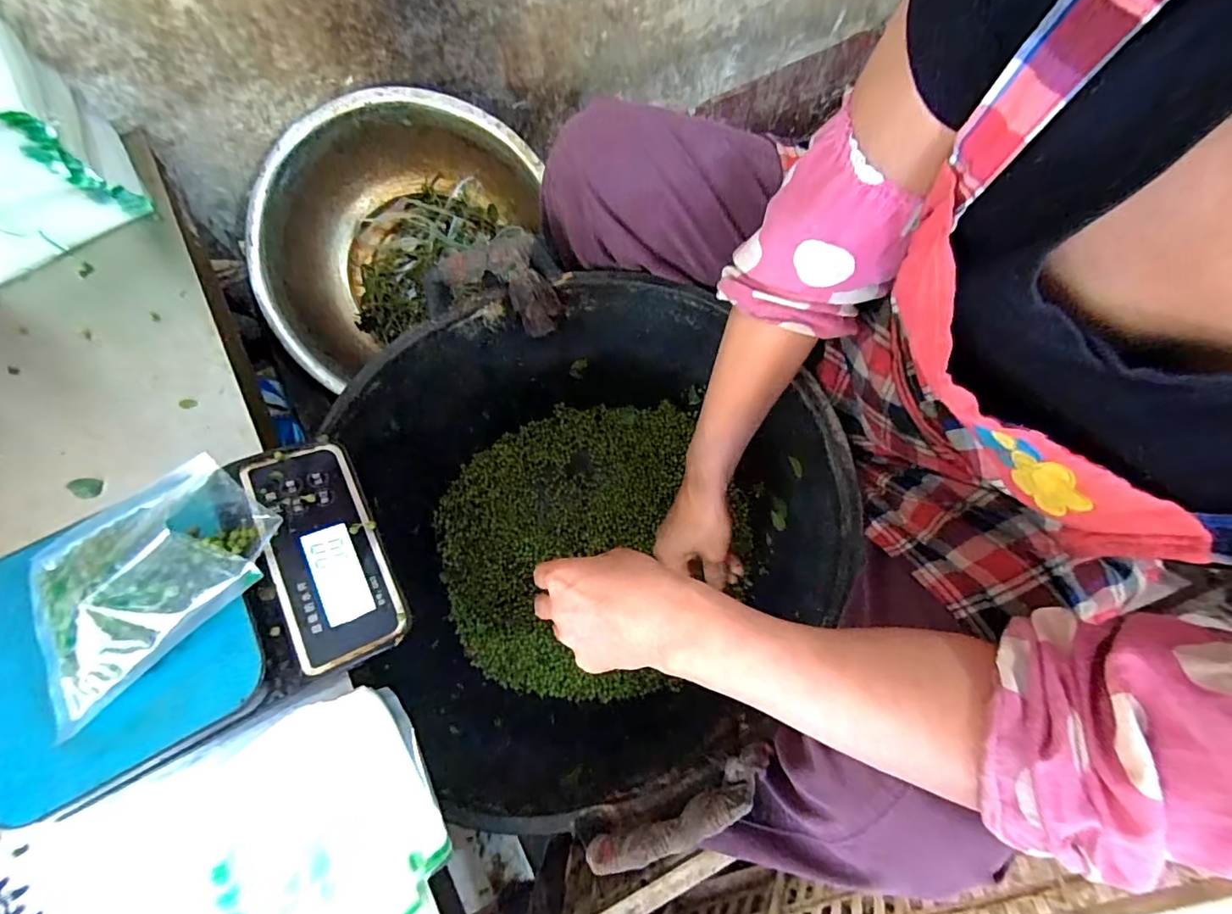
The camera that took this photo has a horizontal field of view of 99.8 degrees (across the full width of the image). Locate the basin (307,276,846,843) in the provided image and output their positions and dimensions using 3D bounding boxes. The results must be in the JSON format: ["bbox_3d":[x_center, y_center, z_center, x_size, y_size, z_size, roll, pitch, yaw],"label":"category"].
[{"bbox_3d":[-0.016,0.065,0.512,0.422,0.181,0.429,0,71,0],"label":"basin"}]

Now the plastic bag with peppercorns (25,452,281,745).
[{"bbox_3d":[-0.257,0.060,0.275,0.132,0.038,0.096,-36,75,-12],"label":"plastic bag with peppercorns"}]

